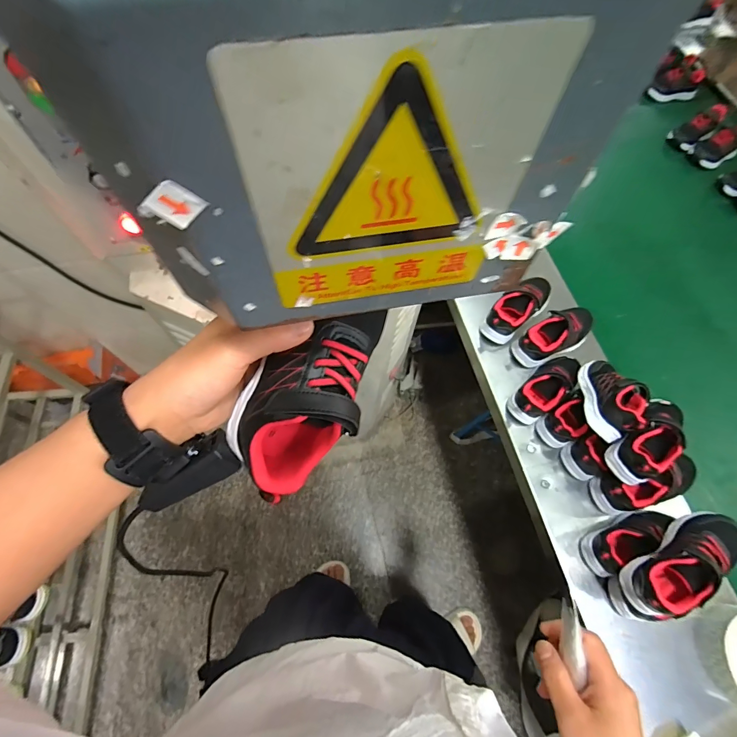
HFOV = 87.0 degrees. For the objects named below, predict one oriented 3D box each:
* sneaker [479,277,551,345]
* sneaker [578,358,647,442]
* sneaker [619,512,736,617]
[{"bbox_3d":[0.291,-0.118,0.736,0.170,0.066,0.066,-37,72,-17],"label":"sneaker"},{"bbox_3d":[0.377,0.041,0.593,0.060,0.081,0.142,43,44,-27],"label":"sneaker"},{"bbox_3d":[0.409,0.246,0.494,0.168,0.072,0.061,-31,71,-15],"label":"sneaker"}]

